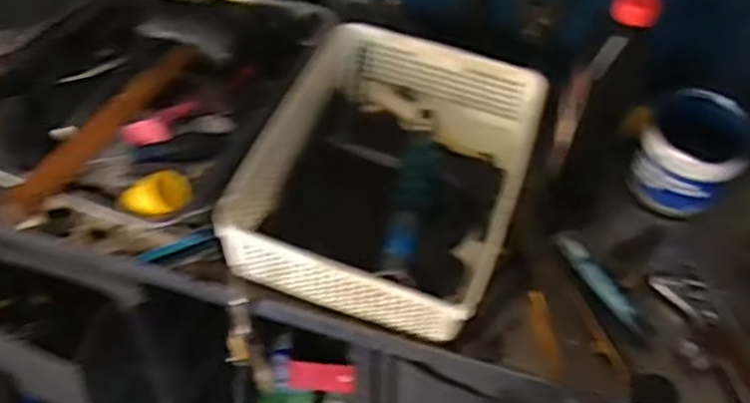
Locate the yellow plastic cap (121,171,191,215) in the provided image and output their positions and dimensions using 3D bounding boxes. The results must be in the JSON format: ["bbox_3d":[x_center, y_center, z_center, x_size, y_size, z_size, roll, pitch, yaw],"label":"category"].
[{"bbox_3d":[-0.196,-0.003,0.664,0.060,0.031,0.040,-17,52,-14],"label":"yellow plastic cap"}]

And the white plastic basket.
[{"bbox_3d":[0.020,-0.038,0.766,0.254,0.097,0.329,15,51,12],"label":"white plastic basket"}]

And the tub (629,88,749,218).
[{"bbox_3d":[0.335,-0.049,0.790,0.103,0.097,0.096,0,50,0],"label":"tub"}]

